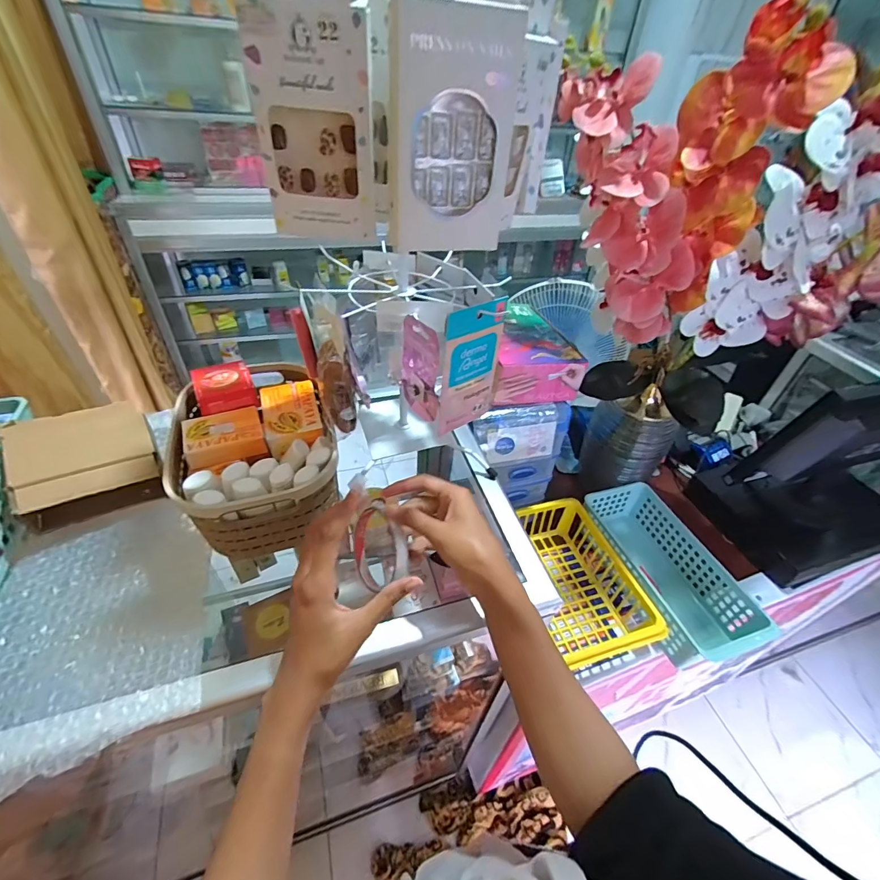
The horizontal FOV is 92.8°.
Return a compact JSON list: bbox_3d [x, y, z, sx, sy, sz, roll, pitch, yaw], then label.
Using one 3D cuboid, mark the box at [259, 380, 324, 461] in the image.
[{"bbox_3d":[-0.176,-0.028,0.499,0.061,0.031,0.101,-12,45,-18],"label":"box"}]

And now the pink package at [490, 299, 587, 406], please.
[{"bbox_3d":[0.127,-0.149,0.678,0.143,0.069,0.211,-6,43,-11],"label":"pink package"}]

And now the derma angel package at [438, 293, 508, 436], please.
[{"bbox_3d":[0.035,-0.076,0.447,0.080,0.137,0.013,-32,54,-33],"label":"derma angel package"}]

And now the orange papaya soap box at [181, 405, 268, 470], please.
[{"bbox_3d":[-0.229,-0.003,0.446,0.074,0.027,0.057,-16,46,-21],"label":"orange papaya soap box"}]

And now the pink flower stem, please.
[{"bbox_3d":[0.241,-0.275,0.526,0.128,0.311,0.086,-3,32,41],"label":"pink flower stem"}]

